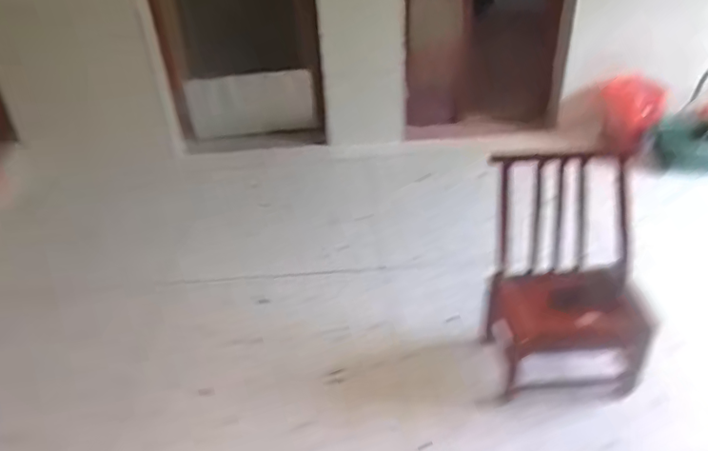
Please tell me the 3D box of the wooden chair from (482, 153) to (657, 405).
[{"bbox_3d":[0.599,0.139,1.587,0.406,0.610,0.384,1,33,8],"label":"wooden chair"}]

